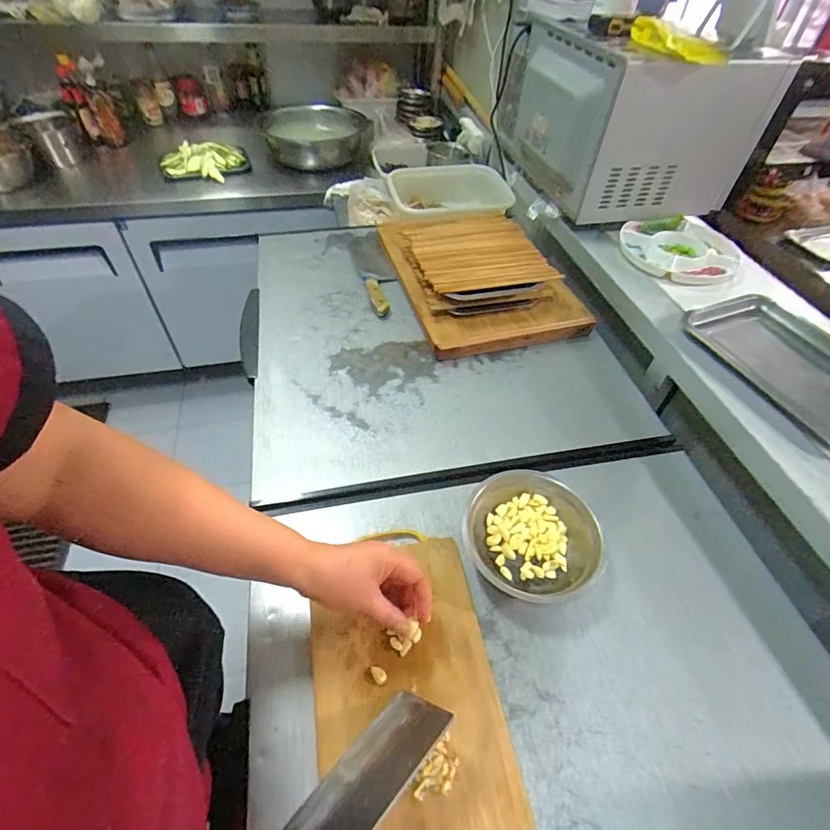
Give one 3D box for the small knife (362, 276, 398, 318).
[{"bbox_3d":[-0.060,-0.241,0.891,0.063,0.022,0.124,-11,50,-11],"label":"small knife"}]

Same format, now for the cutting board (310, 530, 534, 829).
[{"bbox_3d":[-0.015,0.265,0.475,0.179,0.017,0.296,-8,50,-9],"label":"cutting board"}]

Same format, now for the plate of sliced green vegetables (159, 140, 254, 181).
[{"bbox_3d":[-0.644,-0.778,1.390,0.256,0.069,0.128,-14,52,-14],"label":"plate of sliced green vegetables"}]

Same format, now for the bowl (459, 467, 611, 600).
[{"bbox_3d":[0.143,0.150,0.552,0.163,0.051,0.168,1,49,-1],"label":"bowl"}]

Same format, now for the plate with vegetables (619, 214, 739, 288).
[{"bbox_3d":[0.548,-0.336,0.920,0.234,0.033,0.218,2,50,-2],"label":"plate with vegetables"}]

